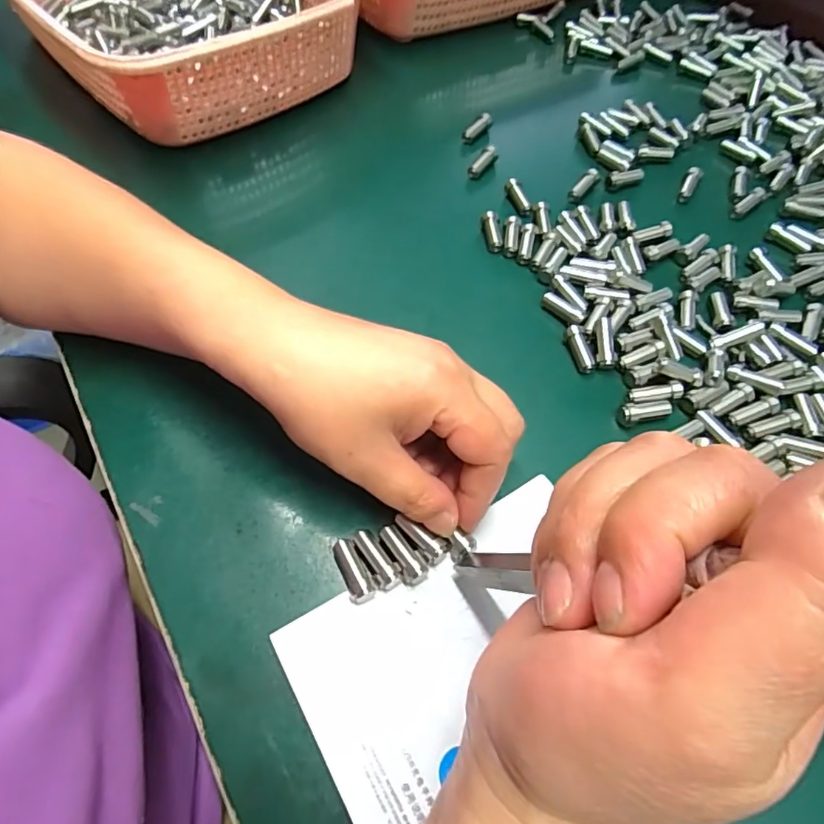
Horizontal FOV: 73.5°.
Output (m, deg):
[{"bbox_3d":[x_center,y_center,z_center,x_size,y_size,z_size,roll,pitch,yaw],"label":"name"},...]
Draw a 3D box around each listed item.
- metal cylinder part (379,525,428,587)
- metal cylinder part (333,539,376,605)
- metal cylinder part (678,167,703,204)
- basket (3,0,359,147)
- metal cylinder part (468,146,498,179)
[{"bbox_3d":[-0.005,0.062,0.238,0.010,0.009,0.027,-32,66,-19],"label":"metal cylinder part"},{"bbox_3d":[-0.025,0.067,0.234,0.010,0.010,0.027,-23,63,-14],"label":"metal cylinder part"},{"bbox_3d":[0.188,-0.155,0.375,0.010,0.009,0.030,30,63,15],"label":"metal cylinder part"},{"bbox_3d":[-0.178,-0.314,0.414,0.213,0.069,0.292,-35,66,-20],"label":"basket"},{"bbox_3d":[0.049,-0.173,0.381,0.008,0.008,0.029,34,64,17],"label":"metal cylinder part"}]

